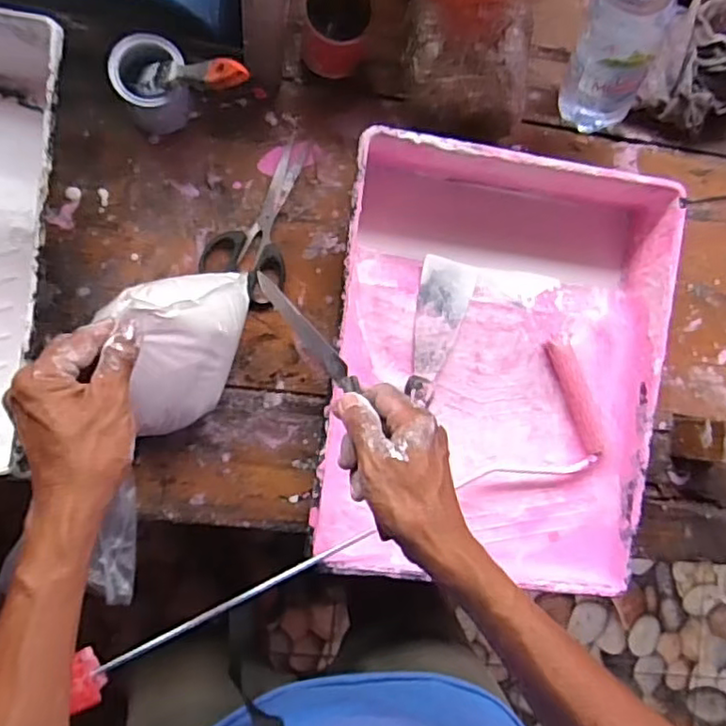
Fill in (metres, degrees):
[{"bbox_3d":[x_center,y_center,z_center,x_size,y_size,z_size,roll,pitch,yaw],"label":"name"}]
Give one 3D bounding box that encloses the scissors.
[{"bbox_3d":[-0.082,-0.127,0.561,0.072,0.013,0.147,28,84,-6],"label":"scissors"}]

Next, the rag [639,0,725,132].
[{"bbox_3d":[0.342,-0.292,0.601,0.167,0.082,0.117,-16,90,-9],"label":"rag"}]

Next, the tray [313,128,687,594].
[{"bbox_3d":[0.113,0.005,0.550,0.270,0.084,0.352,6,87,-8],"label":"tray"}]

